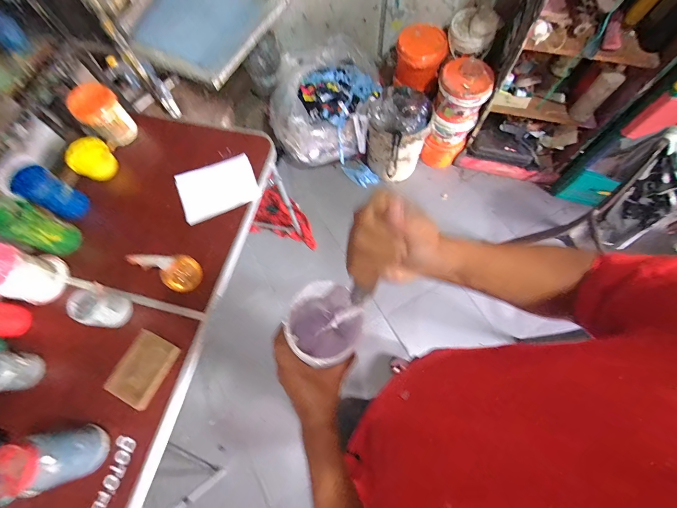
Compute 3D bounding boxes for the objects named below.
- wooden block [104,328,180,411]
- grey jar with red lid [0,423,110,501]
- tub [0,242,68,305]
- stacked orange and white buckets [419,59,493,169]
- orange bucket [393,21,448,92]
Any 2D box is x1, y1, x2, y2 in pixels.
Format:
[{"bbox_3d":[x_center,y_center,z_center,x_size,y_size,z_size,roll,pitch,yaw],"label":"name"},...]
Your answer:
[{"bbox_3d":[-0.466,0.273,0.725,0.111,0.037,0.162,20,72,9],"label":"wooden block"},{"bbox_3d":[-0.572,0.409,0.614,0.092,0.176,0.103,-14,70,-3],"label":"grey jar with red lid"},{"bbox_3d":[-0.815,0.052,0.782,0.137,0.147,0.130,-1,70,2],"label":"tub"},{"bbox_3d":[0.549,-0.649,1.498,0.219,0.507,0.233,-1,70,2],"label":"stacked orange and white buckets"},{"bbox_3d":[0.366,-0.897,1.395,0.212,0.178,0.213,6,70,4],"label":"orange bucket"}]

